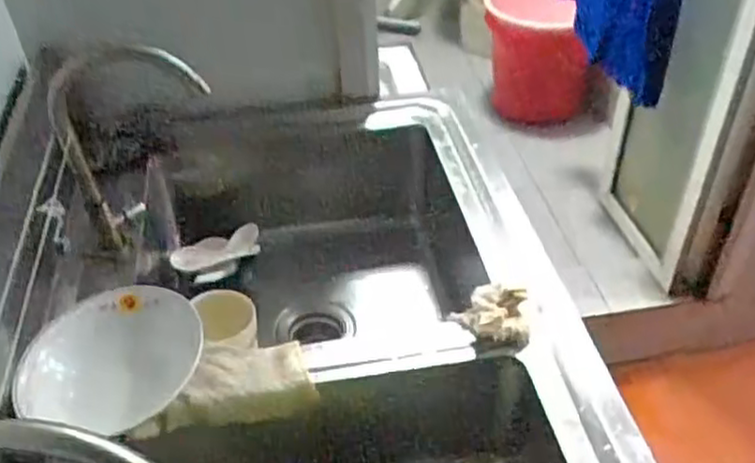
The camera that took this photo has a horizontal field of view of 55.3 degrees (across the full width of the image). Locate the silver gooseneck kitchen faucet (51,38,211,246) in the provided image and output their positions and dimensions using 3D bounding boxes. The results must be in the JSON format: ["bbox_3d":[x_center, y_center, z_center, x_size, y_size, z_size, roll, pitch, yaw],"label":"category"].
[{"bbox_3d":[-0.241,-0.090,0.745,0.148,0.219,0.033,-17,44,-16],"label":"silver gooseneck kitchen faucet"}]

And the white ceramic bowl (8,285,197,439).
[{"bbox_3d":[-0.248,0.114,0.668,0.161,0.048,0.126,-8,66,-27],"label":"white ceramic bowl"}]

